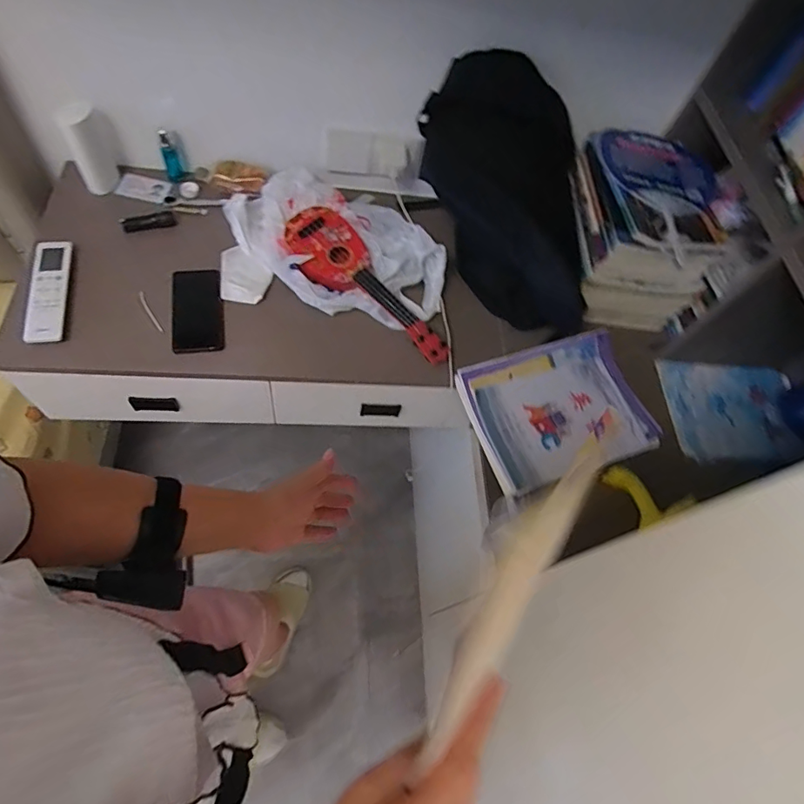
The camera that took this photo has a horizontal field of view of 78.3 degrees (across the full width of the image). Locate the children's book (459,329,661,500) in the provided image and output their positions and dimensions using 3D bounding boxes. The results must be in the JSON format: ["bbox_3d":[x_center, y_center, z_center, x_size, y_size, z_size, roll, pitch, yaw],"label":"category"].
[{"bbox_3d":[0.268,0.012,0.840,0.305,0.021,0.225,-17,76,-16],"label":"children's book"}]

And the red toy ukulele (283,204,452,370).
[{"bbox_3d":[-0.073,-0.195,0.866,0.115,0.046,0.336,-37,85,-19],"label":"red toy ukulele"}]

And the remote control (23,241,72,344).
[{"bbox_3d":[-0.552,-0.175,0.771,0.050,0.021,0.185,-4,68,-12],"label":"remote control"}]

